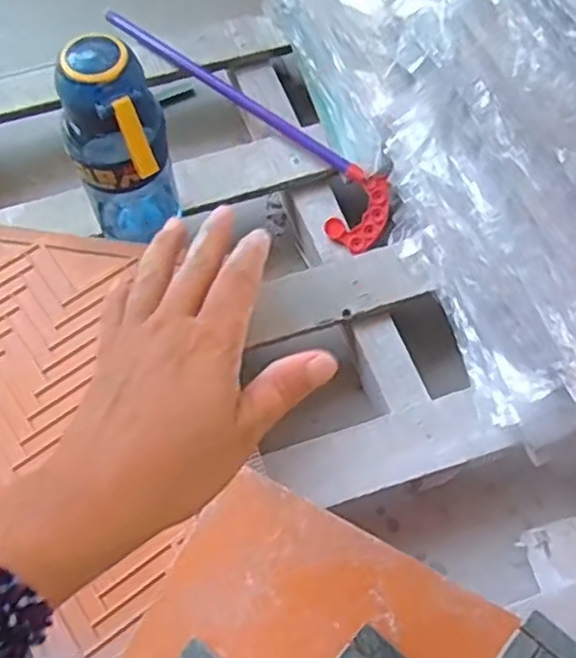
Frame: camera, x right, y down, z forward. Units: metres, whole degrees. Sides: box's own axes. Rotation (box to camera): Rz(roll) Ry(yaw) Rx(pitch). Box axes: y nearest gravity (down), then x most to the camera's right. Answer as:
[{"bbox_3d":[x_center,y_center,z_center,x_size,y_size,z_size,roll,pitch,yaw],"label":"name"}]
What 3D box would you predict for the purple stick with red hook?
[{"bbox_3d":[-0.050,-0.225,0.754,0.391,0.019,0.076,39,94,11],"label":"purple stick with red hook"}]

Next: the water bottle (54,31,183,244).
[{"bbox_3d":[-0.144,-0.150,0.607,0.080,0.203,0.073,10,69,1],"label":"water bottle"}]

